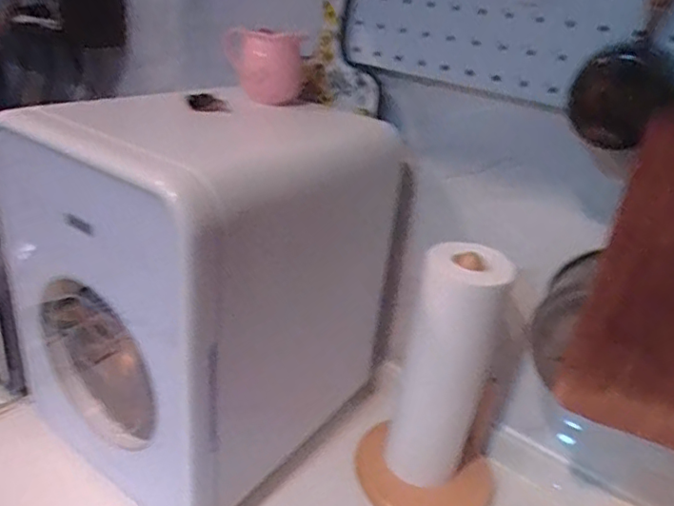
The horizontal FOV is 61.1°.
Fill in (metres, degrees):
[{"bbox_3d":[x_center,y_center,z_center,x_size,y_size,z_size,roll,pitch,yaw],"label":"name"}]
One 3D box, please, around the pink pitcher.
[{"bbox_3d":[-0.084,-0.218,0.657,0.089,0.073,0.096,0,27,-11],"label":"pink pitcher"}]

